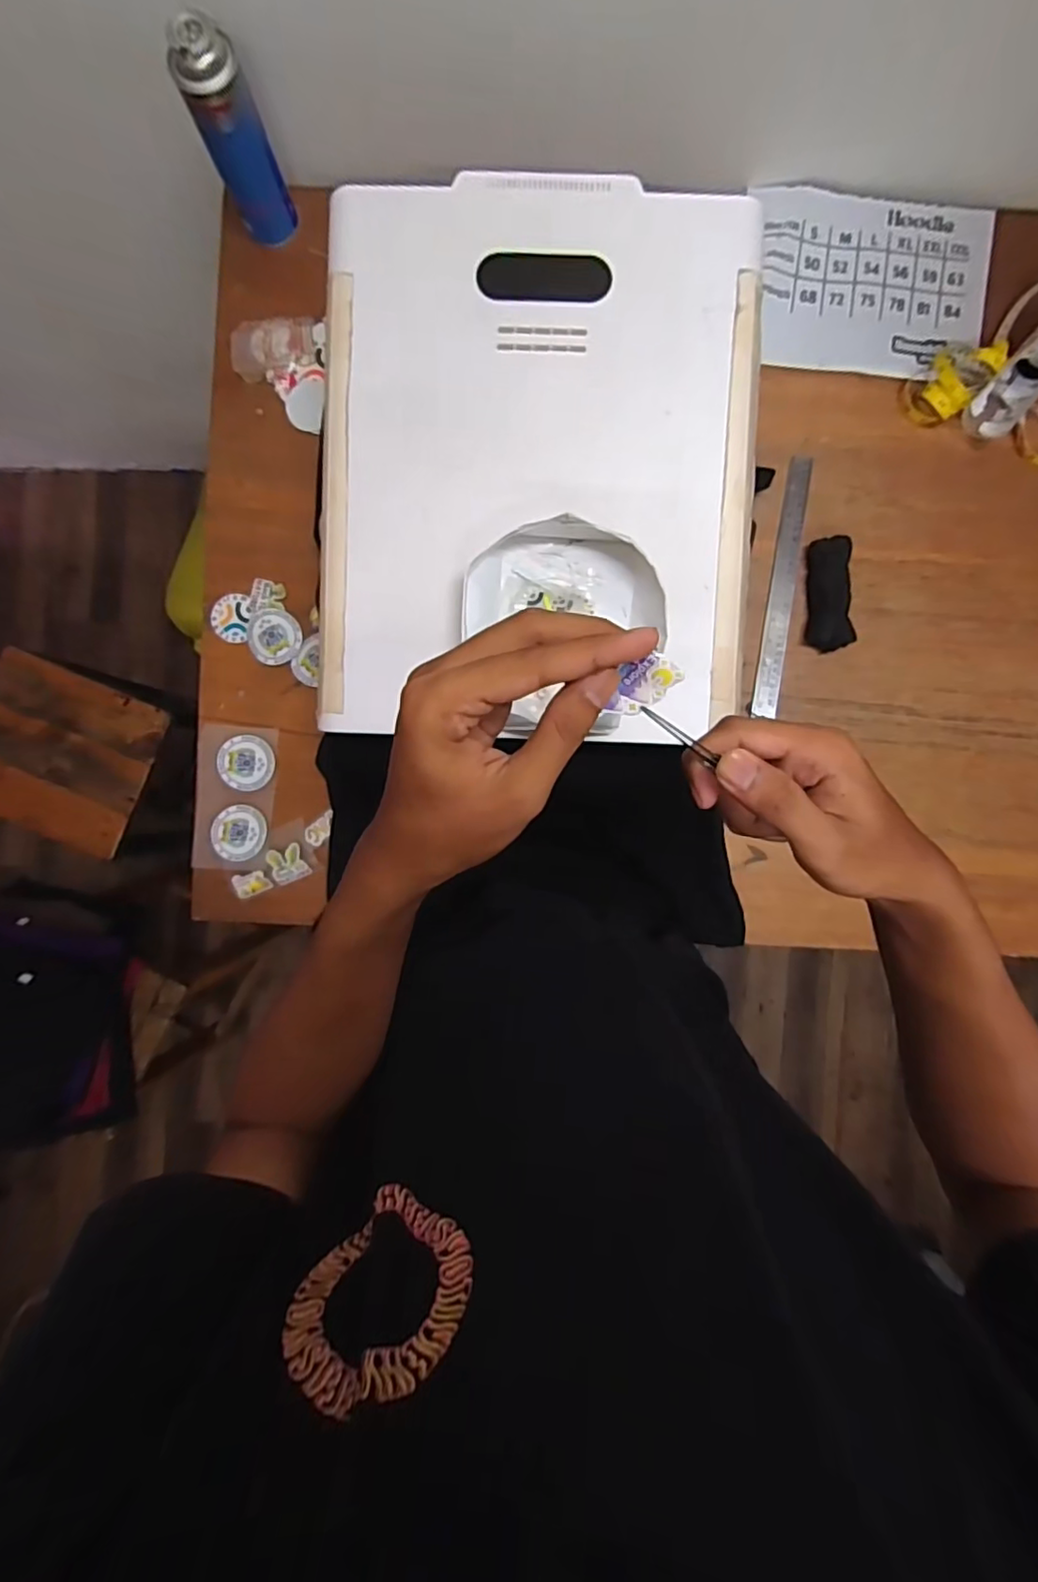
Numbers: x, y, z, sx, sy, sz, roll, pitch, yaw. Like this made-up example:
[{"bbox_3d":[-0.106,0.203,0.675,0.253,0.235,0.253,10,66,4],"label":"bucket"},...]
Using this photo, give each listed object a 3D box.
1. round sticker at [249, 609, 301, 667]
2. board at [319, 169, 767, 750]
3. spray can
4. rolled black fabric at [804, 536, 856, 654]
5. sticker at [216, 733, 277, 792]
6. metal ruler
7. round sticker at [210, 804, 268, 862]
[{"bbox_3d":[-0.296,-0.186,0.718,0.068,0.005,0.065,0,88,5],"label":"round sticker"},{"bbox_3d":[0.019,-0.304,0.560,0.397,0.026,0.499,2,92,0],"label":"board"},{"bbox_3d":[-0.297,-0.685,0.630,0.062,0.168,0.055,-26,92,1],"label":"spray can"},{"bbox_3d":[0.369,-0.232,0.705,0.044,0.028,0.127,-1,92,0],"label":"rolled black fabric"},{"bbox_3d":[-0.329,-0.033,0.719,0.069,0.006,0.066,0,92,0],"label":"sticker"},{"bbox_3d":[0.318,-0.246,0.717,0.029,0.007,0.305,9,90,7],"label":"metal ruler"},{"bbox_3d":[-0.337,0.051,0.718,0.066,0.007,0.065,0,79,0],"label":"round sticker"}]

